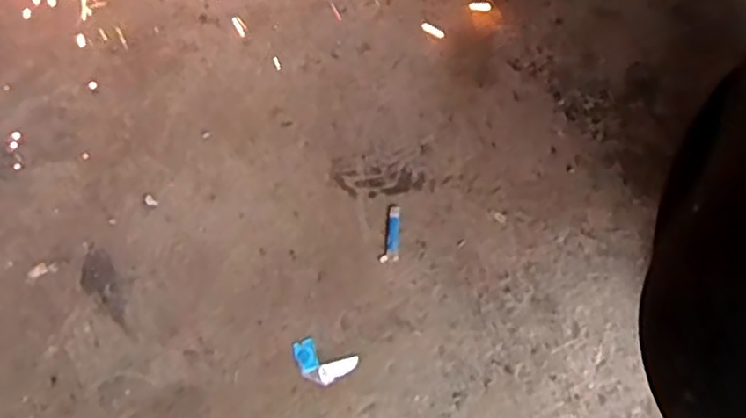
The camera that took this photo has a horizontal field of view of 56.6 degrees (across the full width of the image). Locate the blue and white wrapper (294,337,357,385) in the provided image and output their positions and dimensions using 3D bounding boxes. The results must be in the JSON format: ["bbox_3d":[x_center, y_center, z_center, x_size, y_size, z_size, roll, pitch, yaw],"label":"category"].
[{"bbox_3d":[-0.037,0.110,0.495,0.046,0.004,0.027,22,70,14],"label":"blue and white wrapper"}]

